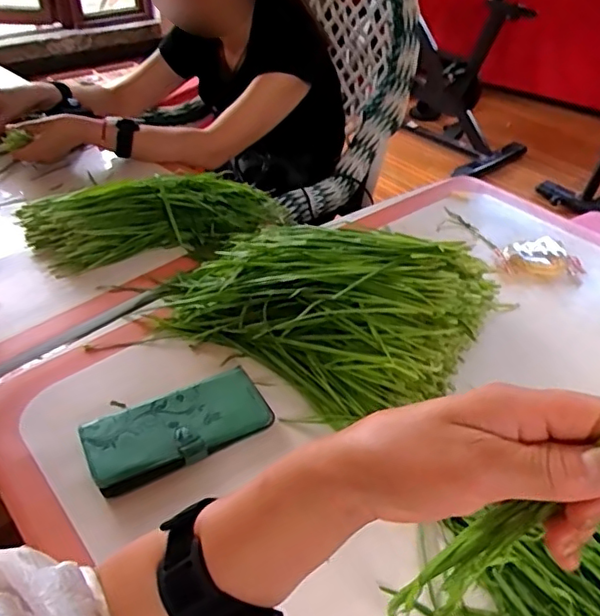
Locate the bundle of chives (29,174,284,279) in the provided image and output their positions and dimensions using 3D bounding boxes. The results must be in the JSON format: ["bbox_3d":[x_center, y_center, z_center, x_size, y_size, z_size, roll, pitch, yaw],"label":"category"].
[{"bbox_3d":[-0.186,-0.126,0.784,0.350,0.082,0.115,-13,42,-17],"label":"bundle of chives"}]

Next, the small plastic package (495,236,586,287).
[{"bbox_3d":[0.314,-0.066,0.758,0.105,0.026,0.058,11,40,12],"label":"small plastic package"}]

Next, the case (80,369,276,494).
[{"bbox_3d":[-0.110,0.107,0.525,0.159,0.022,0.081,-17,43,-21],"label":"case"}]

